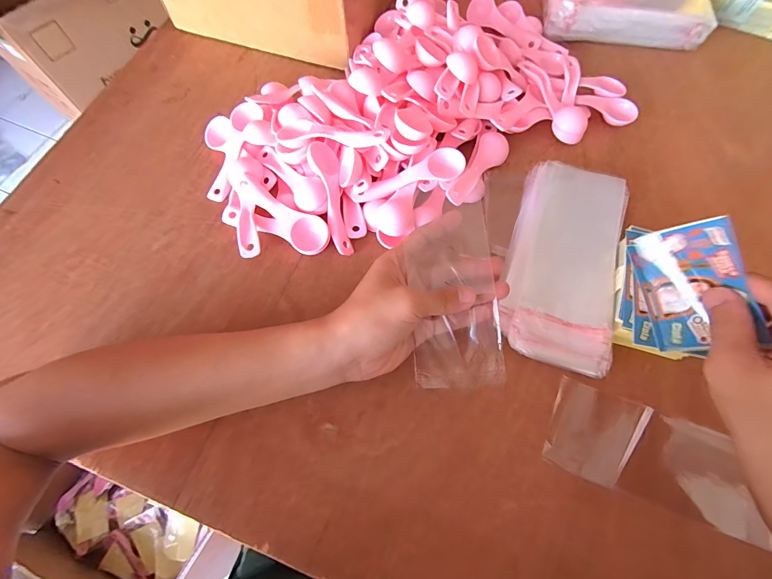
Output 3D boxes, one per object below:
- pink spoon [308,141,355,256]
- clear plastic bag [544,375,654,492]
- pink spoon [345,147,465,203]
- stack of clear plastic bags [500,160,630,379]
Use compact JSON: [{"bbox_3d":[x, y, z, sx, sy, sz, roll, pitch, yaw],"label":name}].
[{"bbox_3d":[-0.055,-0.091,0.352,0.029,0.022,0.115,-11,86,-4],"label":"pink spoon"},{"bbox_3d":[0.174,0.117,0.290,0.072,0.011,0.072,20,69,8],"label":"clear plastic bag"},{"bbox_3d":[0.020,-0.114,0.353,0.116,0.016,0.031,-14,69,-5],"label":"pink spoon"},{"bbox_3d":[0.170,-0.031,0.341,0.096,0.027,0.208,18,69,8],"label":"stack of clear plastic bags"}]

